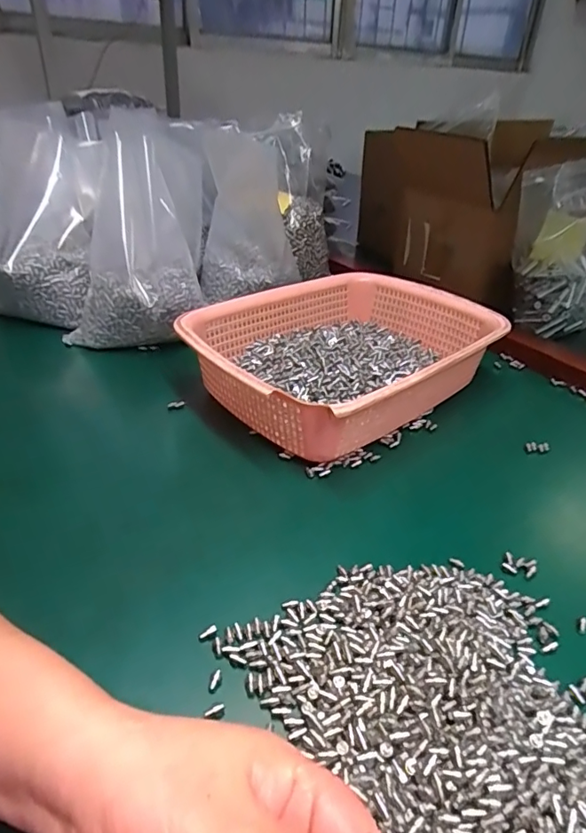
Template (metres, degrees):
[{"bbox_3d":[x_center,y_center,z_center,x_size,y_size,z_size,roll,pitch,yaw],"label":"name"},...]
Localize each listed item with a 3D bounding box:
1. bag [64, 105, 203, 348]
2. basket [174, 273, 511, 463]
[{"bbox_3d":[-0.176,-0.186,0.550,0.133,0.205,0.119,4,34,2],"label":"bag"},{"bbox_3d":[0.052,-0.066,0.505,0.289,0.063,0.212,-25,43,-35],"label":"basket"}]

